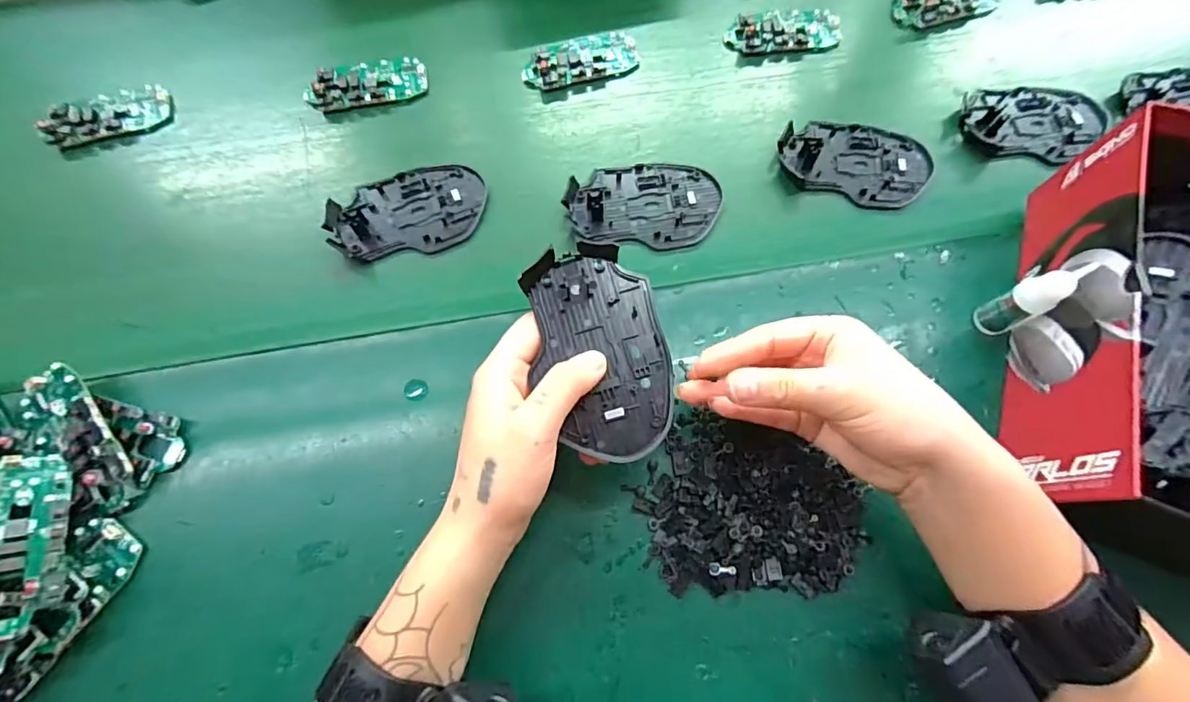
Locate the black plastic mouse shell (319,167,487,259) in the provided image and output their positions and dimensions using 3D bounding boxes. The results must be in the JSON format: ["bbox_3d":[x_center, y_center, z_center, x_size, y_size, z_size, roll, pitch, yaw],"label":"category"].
[{"bbox_3d":[-0.140,-0.105,0.386,0.113,0.012,0.070,-9,70,-3],"label":"black plastic mouse shell"}]

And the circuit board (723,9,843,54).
[{"bbox_3d":[0.163,-0.279,0.447,0.097,0.014,0.046,0,70,0],"label":"circuit board"}]

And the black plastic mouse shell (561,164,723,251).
[{"bbox_3d":[0.036,-0.112,0.384,0.111,0.011,0.071,5,70,2],"label":"black plastic mouse shell"}]

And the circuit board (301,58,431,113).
[{"bbox_3d":[-0.191,-0.223,0.429,0.098,0.013,0.042,-16,70,-6],"label":"circuit board"}]

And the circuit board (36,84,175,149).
[{"bbox_3d":[-0.395,-0.193,0.419,0.092,0.016,0.044,-20,71,-7],"label":"circuit board"}]

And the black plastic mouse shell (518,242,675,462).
[{"bbox_3d":[0.003,-0.001,0.275,0.069,0.025,0.111,-8,70,-3],"label":"black plastic mouse shell"}]

